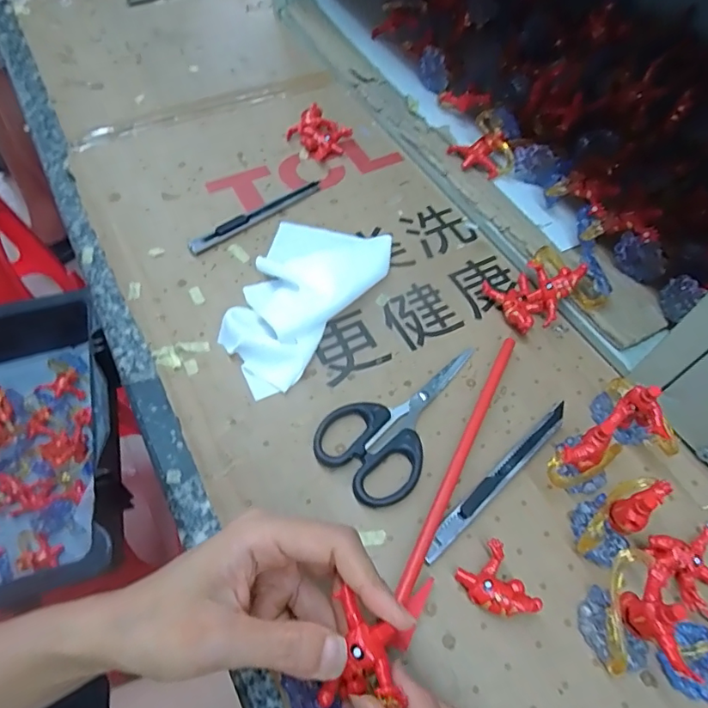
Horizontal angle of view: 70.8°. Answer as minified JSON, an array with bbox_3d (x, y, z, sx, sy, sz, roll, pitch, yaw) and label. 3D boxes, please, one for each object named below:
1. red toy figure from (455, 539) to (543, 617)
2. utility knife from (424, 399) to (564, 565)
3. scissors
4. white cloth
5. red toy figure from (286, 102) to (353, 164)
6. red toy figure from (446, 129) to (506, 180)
[{"bbox_3d":[0.073,0.121,0.260,0.029,0.016,0.036,-21,61,-15],"label":"red toy figure"},{"bbox_3d":[0.086,0.074,0.296,0.129,0.007,0.010,-37,66,-22],"label":"utility knife"},{"bbox_3d":[0.034,0.038,0.316,0.064,0.009,0.121,41,65,21],"label":"scissors"},{"bbox_3d":[-0.036,-0.041,0.358,0.088,0.020,0.154,17,59,8],"label":"white cloth"},{"bbox_3d":[-0.031,-0.201,0.456,0.053,0.014,0.045,35,63,18],"label":"red toy figure"},{"bbox_3d":[0.100,-0.167,0.413,0.043,0.027,0.028,10,58,4],"label":"red toy figure"}]

